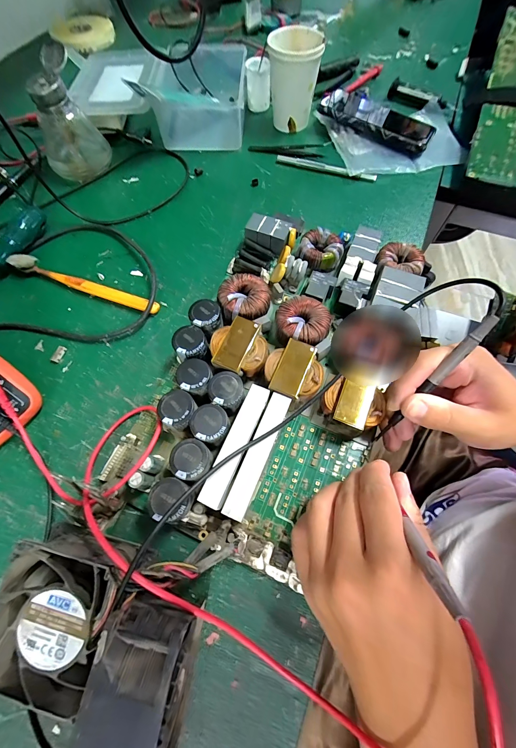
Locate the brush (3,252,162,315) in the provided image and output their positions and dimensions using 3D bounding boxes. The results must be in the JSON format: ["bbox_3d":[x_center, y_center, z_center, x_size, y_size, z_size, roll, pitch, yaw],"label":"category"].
[{"bbox_3d":[-0.192,-0.099,0.330,0.182,0.014,0.018,19,67,8],"label":"brush"}]

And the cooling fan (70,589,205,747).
[{"bbox_3d":[-0.060,0.173,0.169,0.042,0.081,0.081,12,66,5],"label":"cooling fan"}]

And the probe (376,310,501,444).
[{"bbox_3d":[0.124,0.010,0.219,0.008,0.123,0.005,39,32,16],"label":"probe"}]

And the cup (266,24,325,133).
[{"bbox_3d":[0.048,-0.409,0.420,0.064,0.100,0.085,-2,66,-1],"label":"cup"}]

